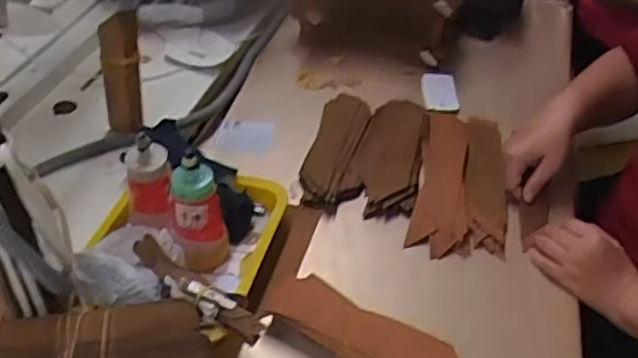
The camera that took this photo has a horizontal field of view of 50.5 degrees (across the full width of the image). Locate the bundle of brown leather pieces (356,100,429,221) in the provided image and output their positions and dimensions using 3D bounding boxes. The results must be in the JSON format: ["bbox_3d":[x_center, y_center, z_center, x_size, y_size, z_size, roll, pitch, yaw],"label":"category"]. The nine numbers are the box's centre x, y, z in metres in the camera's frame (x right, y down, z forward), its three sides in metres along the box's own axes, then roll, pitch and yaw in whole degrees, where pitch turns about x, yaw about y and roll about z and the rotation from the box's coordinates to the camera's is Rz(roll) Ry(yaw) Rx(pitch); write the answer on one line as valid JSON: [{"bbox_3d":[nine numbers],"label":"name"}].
[{"bbox_3d":[0.105,-0.050,0.946,0.083,0.057,0.246,11,42,7],"label":"bundle of brown leather pieces"}]

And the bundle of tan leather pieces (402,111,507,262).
[{"bbox_3d":[0.201,-0.008,0.937,0.120,0.028,0.292,11,42,7],"label":"bundle of tan leather pieces"}]

